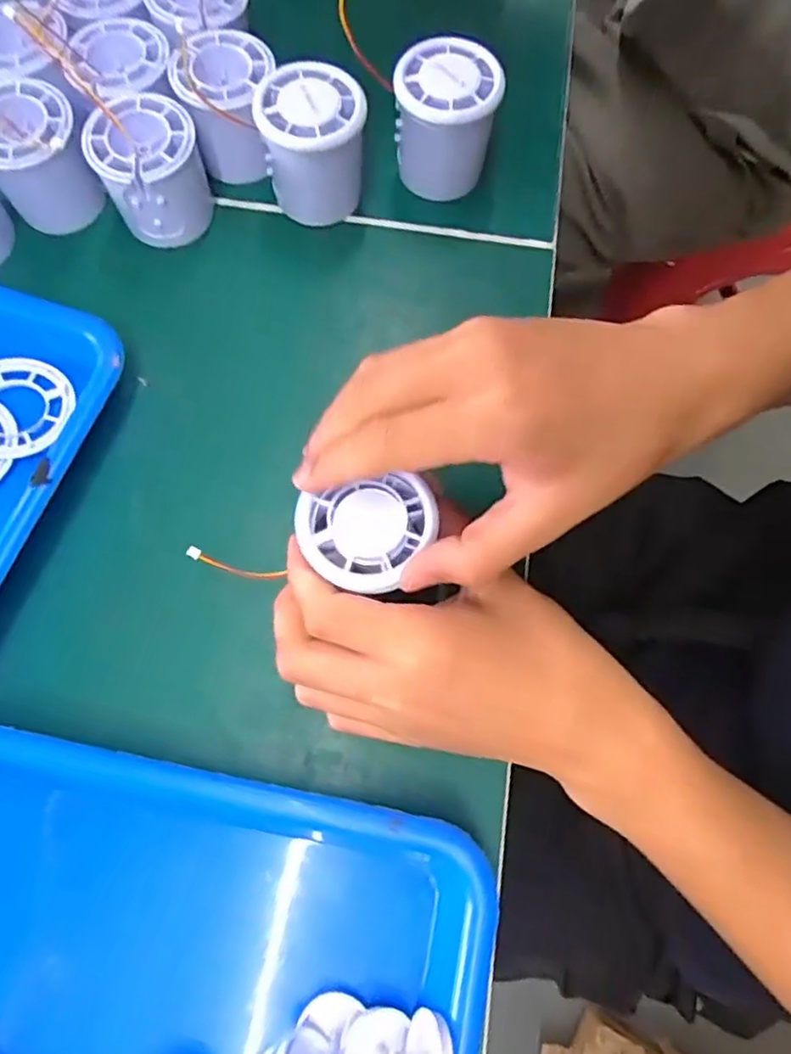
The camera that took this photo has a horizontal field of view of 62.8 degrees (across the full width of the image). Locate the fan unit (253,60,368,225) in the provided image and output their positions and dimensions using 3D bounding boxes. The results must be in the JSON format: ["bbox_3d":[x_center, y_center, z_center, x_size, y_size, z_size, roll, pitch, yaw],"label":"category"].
[{"bbox_3d":[-0.044,-0.205,0.355,0.053,0.058,0.056,-8,73,-4],"label":"fan unit"}]

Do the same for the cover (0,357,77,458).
[{"bbox_3d":[-0.194,-0.061,0.328,0.056,0.008,0.056,34,75,9],"label":"cover"}]

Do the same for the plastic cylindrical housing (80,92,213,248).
[{"bbox_3d":[-0.131,-0.192,0.350,0.053,0.058,0.052,0,73,-1],"label":"plastic cylindrical housing"}]

